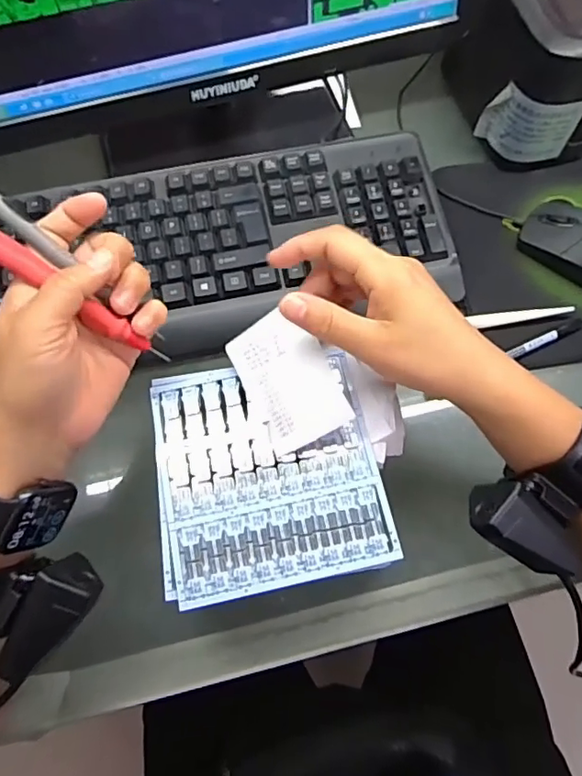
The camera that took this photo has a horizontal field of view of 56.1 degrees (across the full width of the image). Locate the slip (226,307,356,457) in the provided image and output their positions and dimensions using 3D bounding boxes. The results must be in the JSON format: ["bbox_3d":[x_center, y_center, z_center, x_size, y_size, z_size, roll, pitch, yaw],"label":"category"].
[{"bbox_3d":[-0.002,-0.005,0.340,0.057,0.005,0.082,-29,79,15],"label":"slip"}]

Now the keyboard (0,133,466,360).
[{"bbox_3d":[-0.088,-0.107,0.457,0.440,0.046,0.167,-11,77,-5],"label":"keyboard"}]

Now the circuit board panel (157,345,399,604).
[{"bbox_3d":[-0.014,0.049,0.336,0.134,0.007,0.137,-10,68,-4],"label":"circuit board panel"}]

